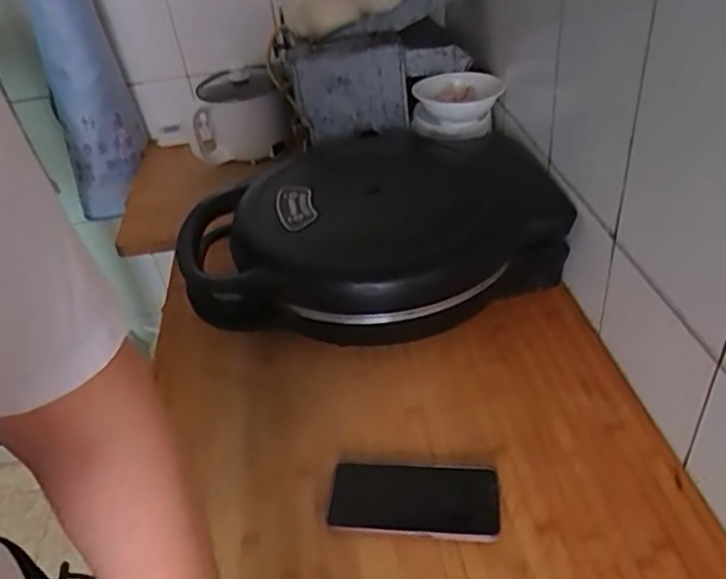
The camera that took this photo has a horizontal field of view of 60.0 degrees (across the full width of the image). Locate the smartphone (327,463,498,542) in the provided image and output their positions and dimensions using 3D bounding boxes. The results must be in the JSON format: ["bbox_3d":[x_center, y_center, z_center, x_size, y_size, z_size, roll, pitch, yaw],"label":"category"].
[{"bbox_3d":[0.049,0.203,0.607,0.159,0.013,0.074,1,40,10],"label":"smartphone"}]

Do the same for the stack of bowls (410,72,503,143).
[{"bbox_3d":[0.139,-0.271,0.942,0.126,0.068,0.126,4,39,14],"label":"stack of bowls"}]

